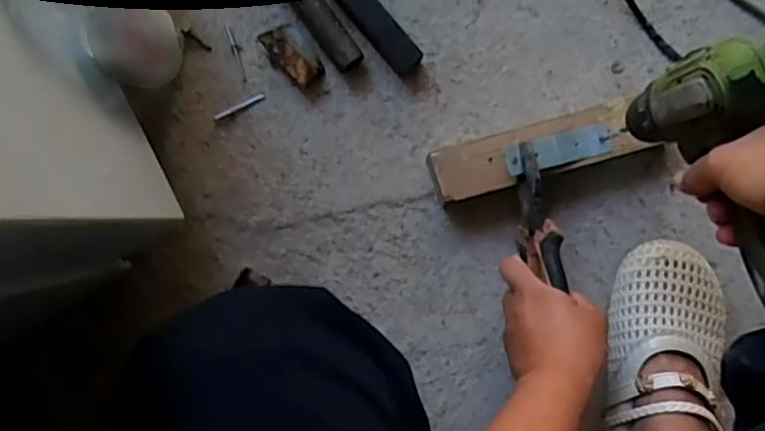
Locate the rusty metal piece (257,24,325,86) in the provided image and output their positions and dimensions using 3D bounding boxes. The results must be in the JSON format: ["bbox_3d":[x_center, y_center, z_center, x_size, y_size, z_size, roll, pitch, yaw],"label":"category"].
[{"bbox_3d":[-0.082,-0.147,0.604,0.038,0.017,0.060,-39,92,-2],"label":"rusty metal piece"}]

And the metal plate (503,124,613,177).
[{"bbox_3d":[0.155,-0.058,0.579,0.099,0.006,0.027,-14,88,-14],"label":"metal plate"}]

